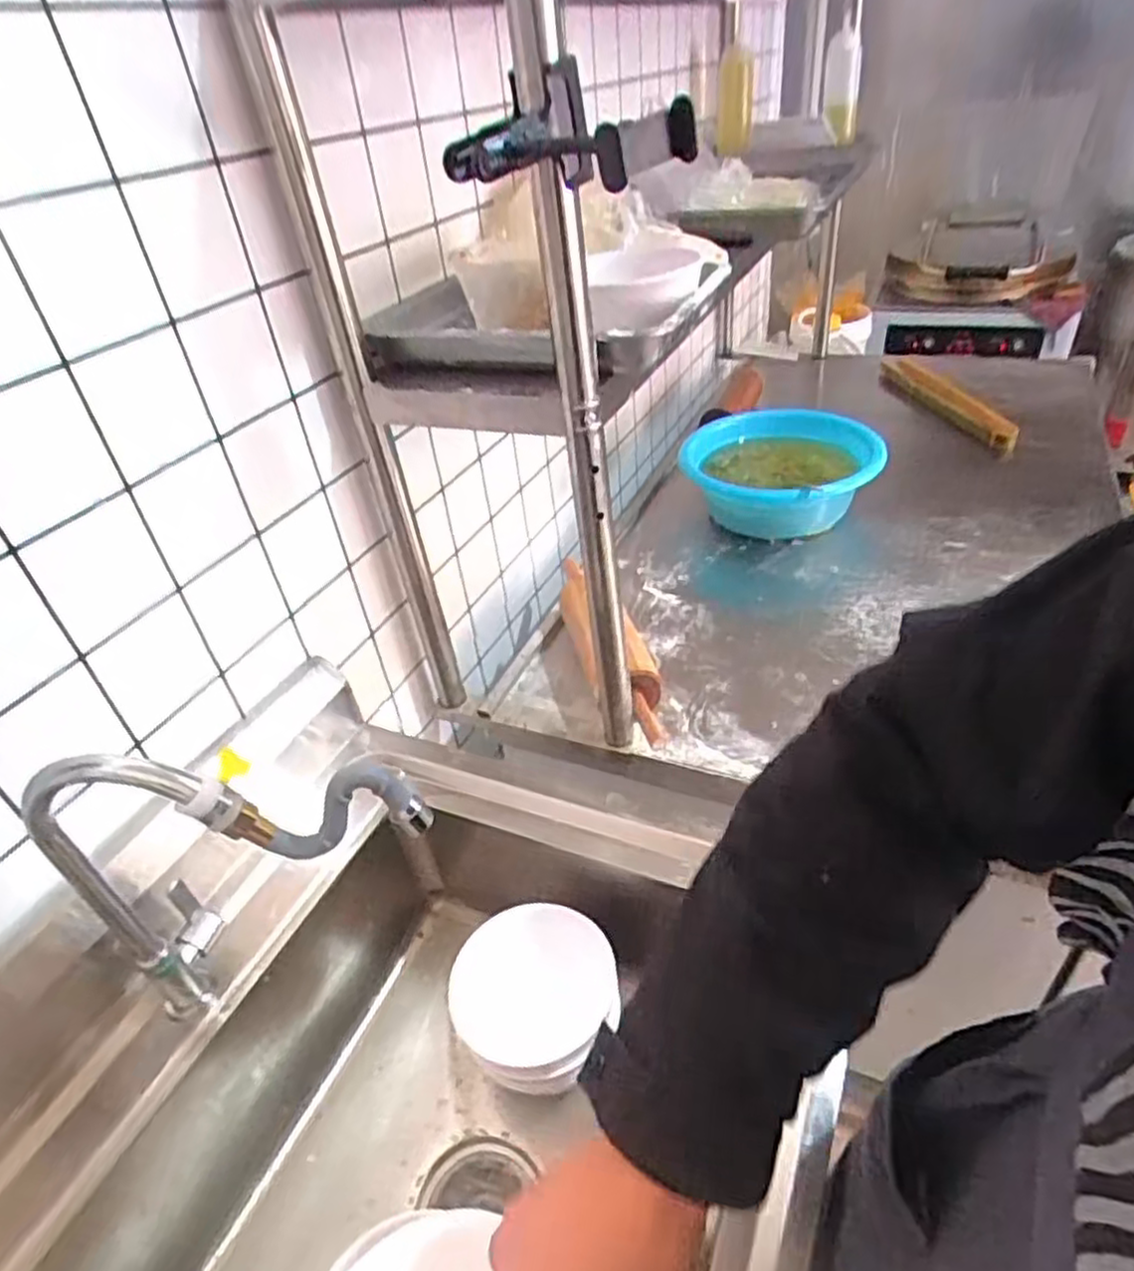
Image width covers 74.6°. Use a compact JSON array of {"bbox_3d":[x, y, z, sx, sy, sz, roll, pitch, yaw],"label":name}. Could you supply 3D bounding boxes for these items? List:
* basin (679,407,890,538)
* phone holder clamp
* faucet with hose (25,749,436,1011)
[{"bbox_3d":[0.380,-0.288,1.336,0.330,0.114,0.331,-5,38,4],"label":"basin"},{"bbox_3d":[-0.008,-0.330,0.486,0.110,0.065,0.176,-22,40,-17],"label":"phone holder clamp"},{"bbox_3d":[-0.222,0.180,0.539,0.264,0.287,0.068,1,39,11],"label":"faucet with hose"}]

